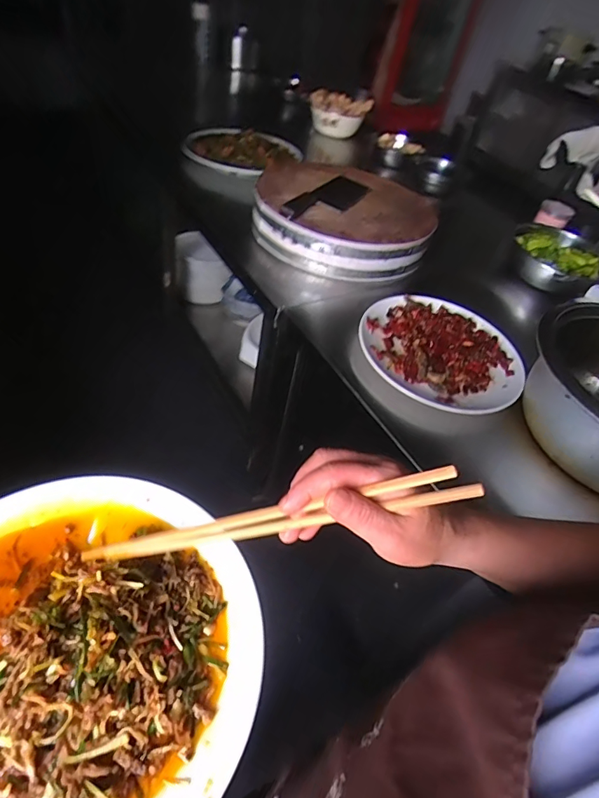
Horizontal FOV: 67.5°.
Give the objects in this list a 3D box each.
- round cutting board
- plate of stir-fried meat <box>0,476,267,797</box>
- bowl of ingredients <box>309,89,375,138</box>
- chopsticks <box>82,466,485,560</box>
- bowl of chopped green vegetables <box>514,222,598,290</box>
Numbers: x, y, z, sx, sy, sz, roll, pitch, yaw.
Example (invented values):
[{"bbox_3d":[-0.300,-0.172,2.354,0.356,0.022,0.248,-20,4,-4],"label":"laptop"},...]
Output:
[{"bbox_3d":[0.102,-0.441,1.065,0.409,0.109,0.413,1,43,-1],"label":"round cutting board"},{"bbox_3d":[-0.179,0.191,0.336,0.288,0.042,0.280,1,43,-1],"label":"plate of stir-fried meat"},{"bbox_3d":[0.139,-0.987,1.559,0.208,0.115,0.185,6,44,4],"label":"bowl of ingredients"},{"bbox_3d":[-0.030,0.088,0.318,0.300,0.021,0.011,-17,40,19],"label":"chopsticks"},{"bbox_3d":[0.653,-0.357,1.122,0.226,0.063,0.243,20,46,18],"label":"bowl of chopped green vegetables"}]

